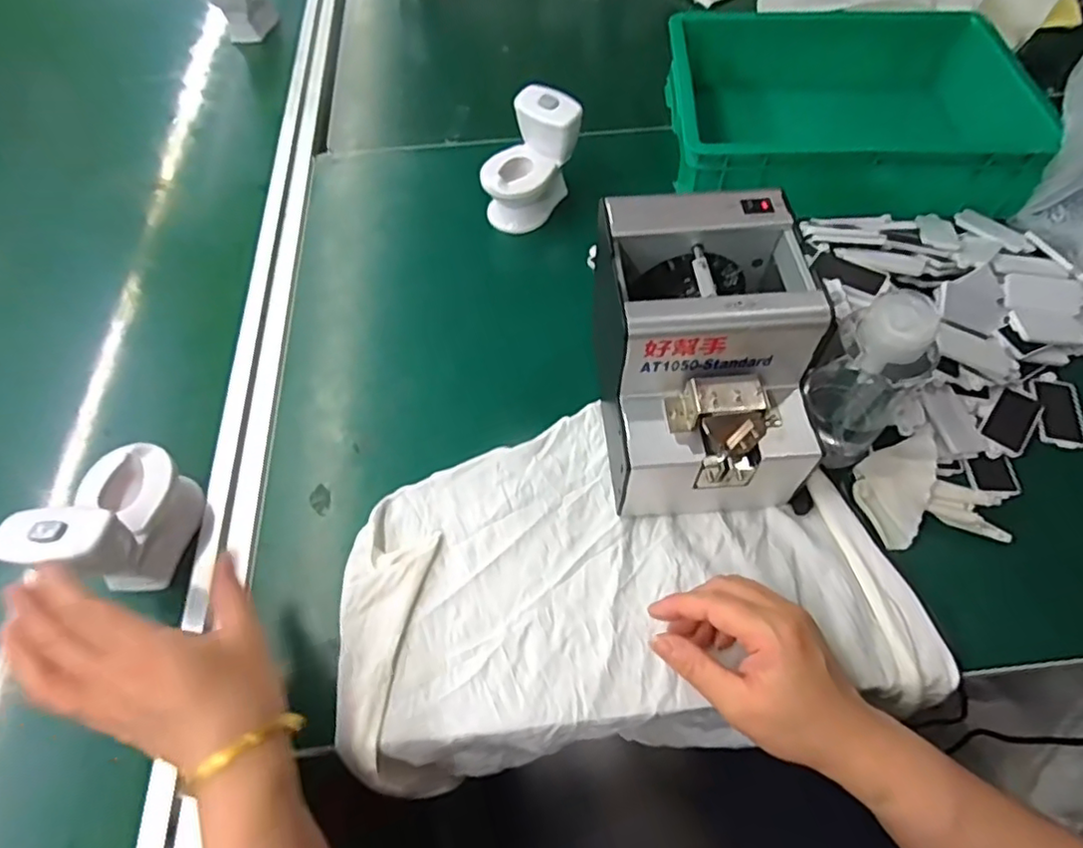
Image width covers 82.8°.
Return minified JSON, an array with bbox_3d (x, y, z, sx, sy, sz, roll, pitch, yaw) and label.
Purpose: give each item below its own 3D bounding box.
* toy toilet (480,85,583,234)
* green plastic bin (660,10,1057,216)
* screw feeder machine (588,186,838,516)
[{"bbox_3d":[-0.015,-0.252,0.596,0.069,0.097,0.100,40,67,23],"label":"toy toilet"},{"bbox_3d":[0.305,-0.321,0.639,0.338,0.087,0.263,0,58,2],"label":"green plastic bin"},{"bbox_3d":[0.114,-0.045,0.436,0.125,0.145,0.171,-3,58,0],"label":"screw feeder machine"}]

